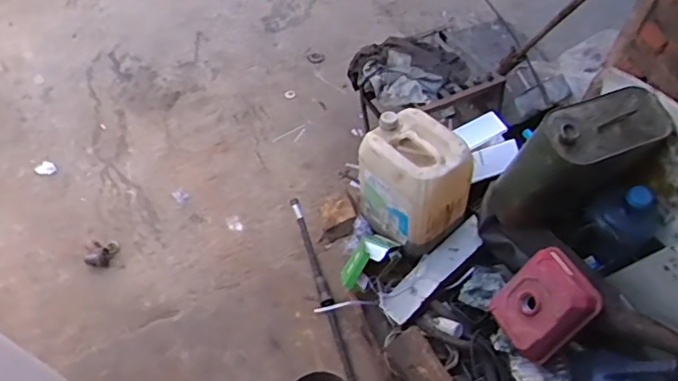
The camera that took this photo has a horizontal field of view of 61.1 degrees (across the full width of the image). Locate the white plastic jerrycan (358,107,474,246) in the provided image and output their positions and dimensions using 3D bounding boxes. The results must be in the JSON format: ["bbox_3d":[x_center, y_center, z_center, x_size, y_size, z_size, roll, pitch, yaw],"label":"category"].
[{"bbox_3d":[0.209,-0.030,1.649,0.231,0.298,0.304,-39,67,-23],"label":"white plastic jerrycan"}]

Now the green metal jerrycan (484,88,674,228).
[{"bbox_3d":[0.604,-0.061,1.480,0.338,0.370,0.144,-14,59,-11],"label":"green metal jerrycan"}]

